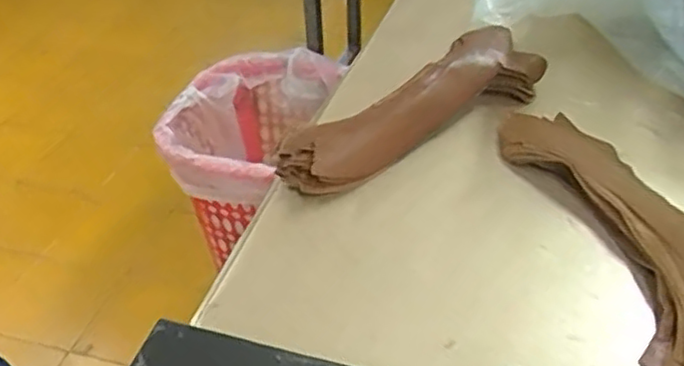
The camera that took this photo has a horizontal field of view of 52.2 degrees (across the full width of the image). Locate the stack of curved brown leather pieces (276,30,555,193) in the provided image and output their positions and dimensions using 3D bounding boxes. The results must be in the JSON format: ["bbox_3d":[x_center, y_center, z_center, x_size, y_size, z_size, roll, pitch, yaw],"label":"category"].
[{"bbox_3d":[0.051,-0.054,0.483,0.205,0.028,0.058,-25,45,-25],"label":"stack of curved brown leather pieces"}]

